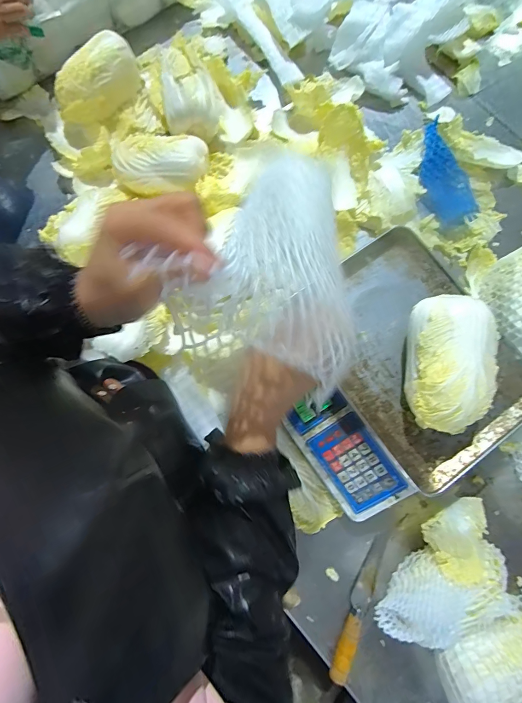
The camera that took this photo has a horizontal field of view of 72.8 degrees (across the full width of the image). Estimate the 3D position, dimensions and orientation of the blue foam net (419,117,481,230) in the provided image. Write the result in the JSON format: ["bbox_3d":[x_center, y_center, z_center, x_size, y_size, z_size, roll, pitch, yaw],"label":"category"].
[{"bbox_3d":[0.331,-0.325,0.657,0.060,0.043,0.203,-16,80,-3],"label":"blue foam net"}]

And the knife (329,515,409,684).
[{"bbox_3d":[0.153,0.360,0.523,0.032,0.031,0.228,26,81,4],"label":"knife"}]

